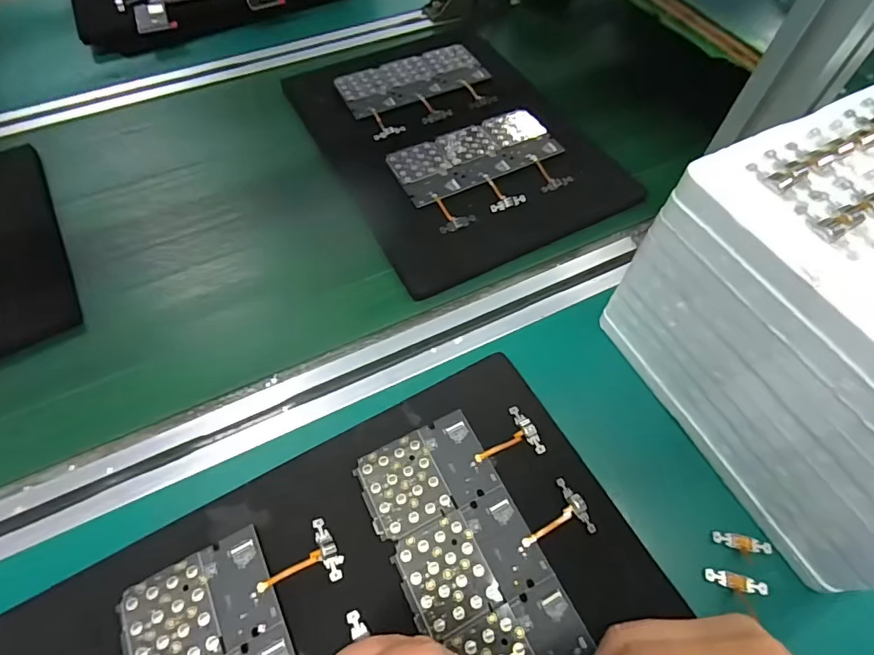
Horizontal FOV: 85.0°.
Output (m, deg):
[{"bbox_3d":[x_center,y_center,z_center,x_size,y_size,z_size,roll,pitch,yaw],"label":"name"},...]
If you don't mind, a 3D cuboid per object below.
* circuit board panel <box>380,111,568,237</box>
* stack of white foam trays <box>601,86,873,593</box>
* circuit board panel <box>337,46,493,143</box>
[{"bbox_3d":[0.044,-0.158,0.462,0.159,0.009,0.112,-24,64,-13],"label":"circuit board panel"},{"bbox_3d":[0.254,0.002,0.282,0.176,0.162,0.218,-25,61,-15],"label":"stack of white foam trays"},{"bbox_3d":[-0.020,-0.268,0.531,0.162,0.009,0.113,-23,59,-14],"label":"circuit board panel"}]

